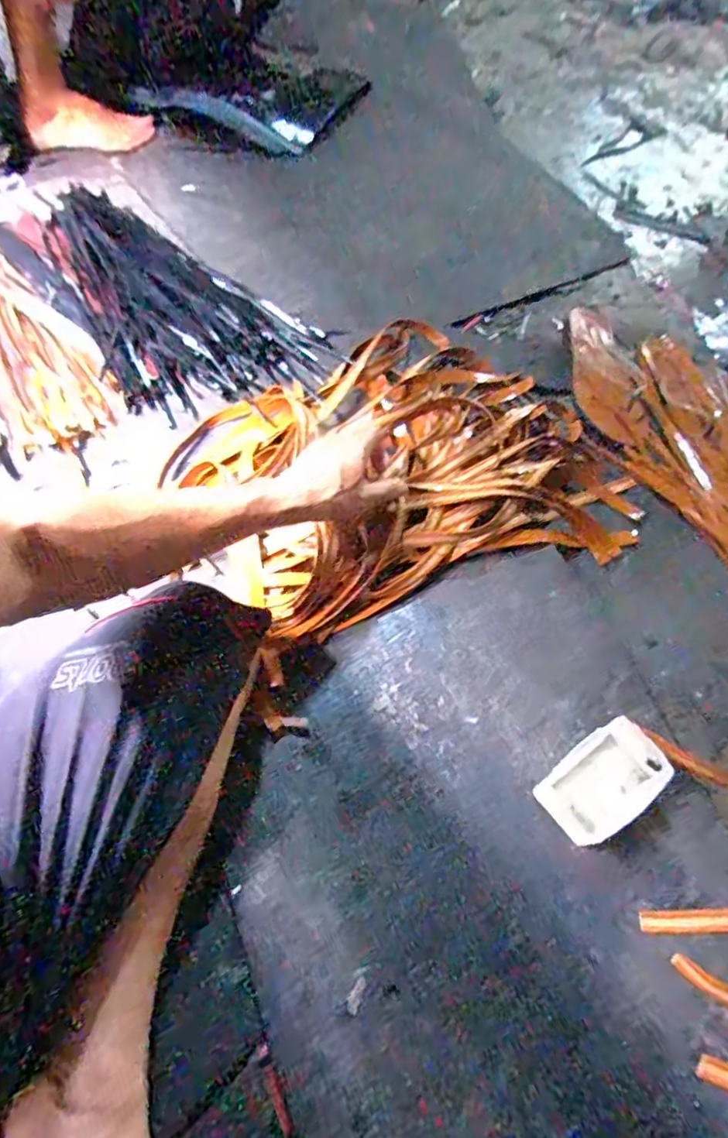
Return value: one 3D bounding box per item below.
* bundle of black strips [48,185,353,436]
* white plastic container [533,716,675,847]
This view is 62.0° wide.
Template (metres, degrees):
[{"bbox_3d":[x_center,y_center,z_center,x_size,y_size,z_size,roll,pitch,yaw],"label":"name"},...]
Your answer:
[{"bbox_3d":[-0.277,-0.422,0.885,0.276,0.061,0.597,-25,64,-15],"label":"bundle of black strips"},{"bbox_3d":[0.209,0.190,0.537,0.106,0.049,0.073,-34,69,-17],"label":"white plastic container"}]

